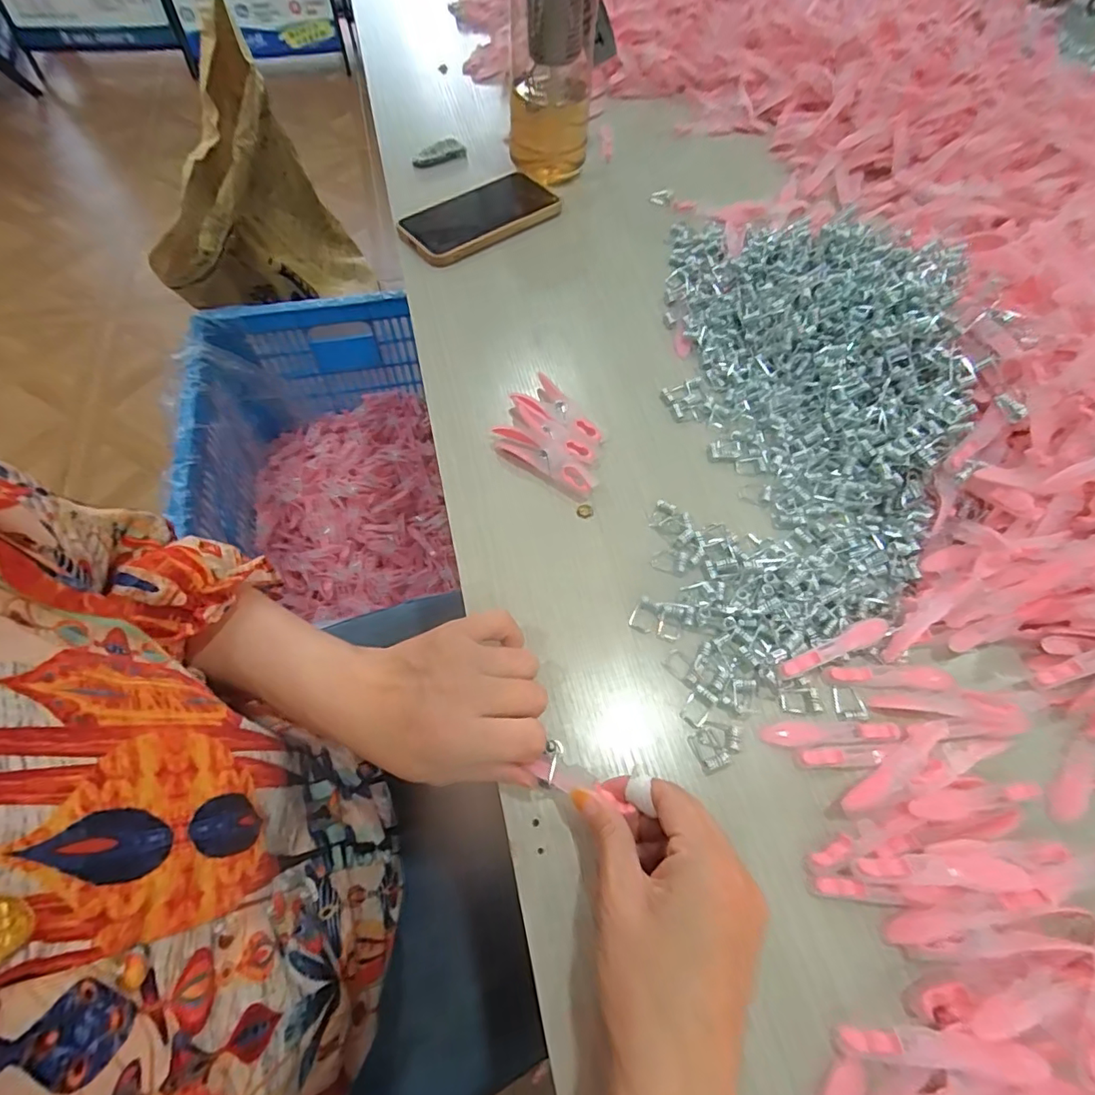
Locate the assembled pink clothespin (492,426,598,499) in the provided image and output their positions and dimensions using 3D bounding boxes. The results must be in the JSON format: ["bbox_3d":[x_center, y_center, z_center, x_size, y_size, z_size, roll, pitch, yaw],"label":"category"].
[{"bbox_3d":[-0.005,-0.063,0.385,0.084,0.018,0.019,29,64,13],"label":"assembled pink clothespin"}]

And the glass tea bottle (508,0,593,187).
[{"bbox_3d":[0.008,-0.461,0.489,0.086,0.200,0.071,0,62,-2],"label":"glass tea bottle"}]

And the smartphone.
[{"bbox_3d":[-0.066,-0.330,0.525,0.164,0.016,0.081,-34,68,-19],"label":"smartphone"}]

